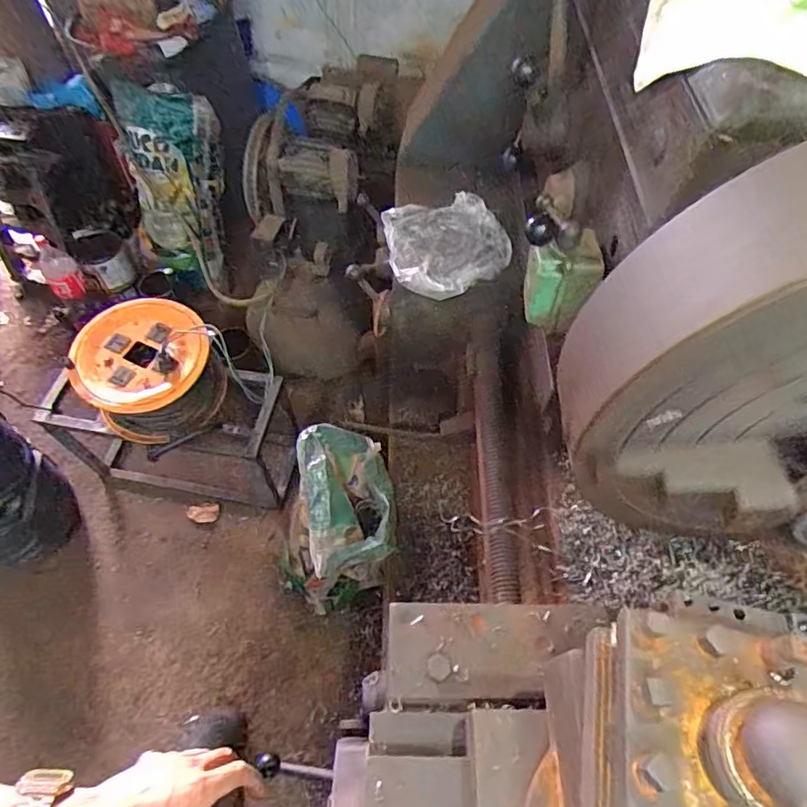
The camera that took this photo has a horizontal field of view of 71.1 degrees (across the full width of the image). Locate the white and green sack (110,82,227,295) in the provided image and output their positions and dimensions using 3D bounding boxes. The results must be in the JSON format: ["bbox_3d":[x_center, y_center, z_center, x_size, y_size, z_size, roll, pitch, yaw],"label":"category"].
[{"bbox_3d":[-0.685,-0.624,1.695,0.285,0.569,0.122,1,36,0],"label":"white and green sack"}]

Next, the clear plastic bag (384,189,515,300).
[{"bbox_3d":[0.074,-0.269,0.963,0.212,0.043,0.213,-15,59,-10],"label":"clear plastic bag"}]

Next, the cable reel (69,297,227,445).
[{"bbox_3d":[-0.554,-0.067,1.243,0.282,0.205,0.250,-24,61,-15],"label":"cable reel"}]

